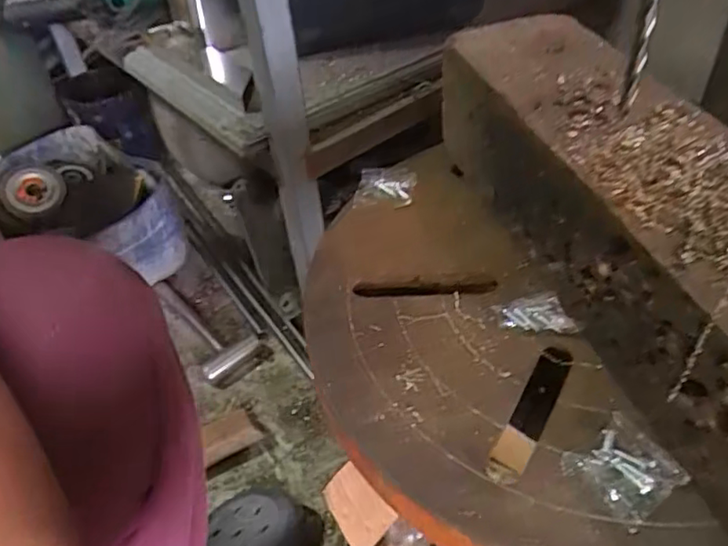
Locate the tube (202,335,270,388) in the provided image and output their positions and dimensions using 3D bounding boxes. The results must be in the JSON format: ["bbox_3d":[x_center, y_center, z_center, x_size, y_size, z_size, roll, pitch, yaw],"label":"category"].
[{"bbox_3d":[-0.198,0.134,0.967,0.108,0.034,0.047,-32,49,-23],"label":"tube"}]

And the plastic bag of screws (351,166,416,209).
[{"bbox_3d":[0.014,-0.053,0.394,0.035,0.010,0.033,4,44,10],"label":"plastic bag of screws"}]

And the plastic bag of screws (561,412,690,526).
[{"bbox_3d":[0.106,0.078,0.252,0.037,0.006,0.036,-27,47,-21],"label":"plastic bag of screws"}]

